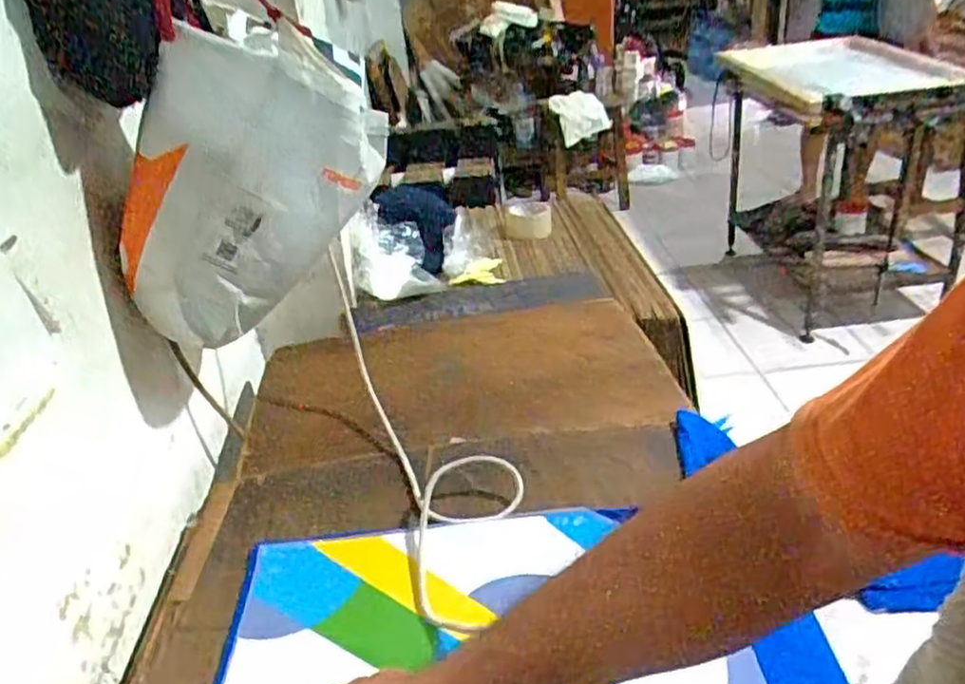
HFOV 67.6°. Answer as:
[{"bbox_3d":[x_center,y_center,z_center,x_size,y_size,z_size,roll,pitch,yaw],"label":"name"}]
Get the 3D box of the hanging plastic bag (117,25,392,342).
[{"bbox_3d":[-0.247,-0.178,0.774,0.296,0.268,0.127,-16,32,-17],"label":"hanging plastic bag"}]

